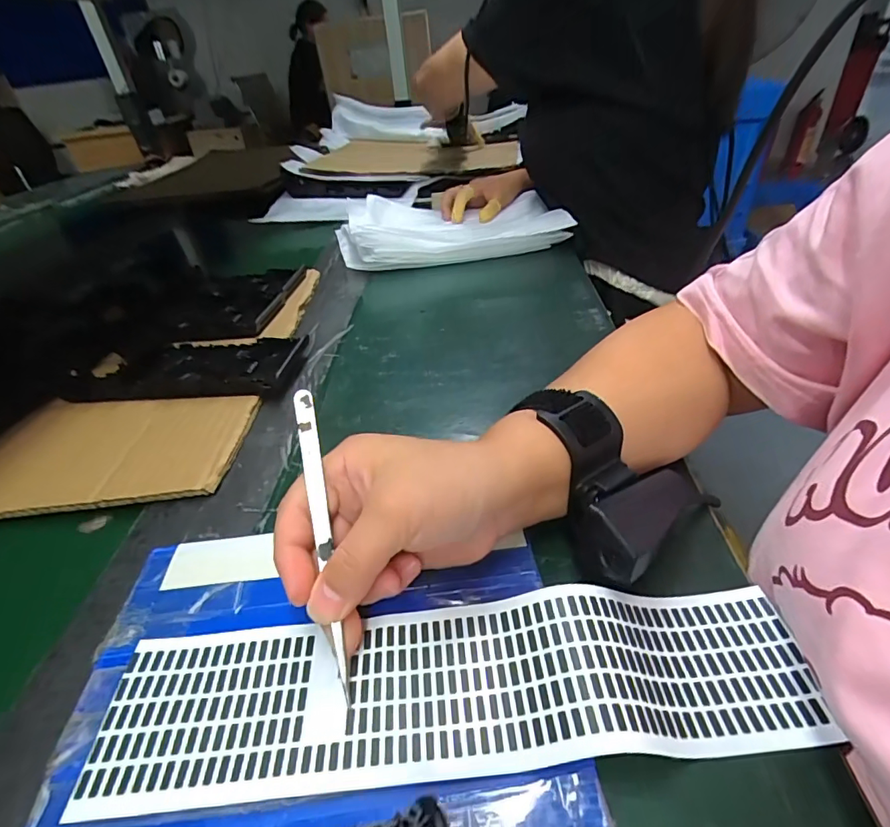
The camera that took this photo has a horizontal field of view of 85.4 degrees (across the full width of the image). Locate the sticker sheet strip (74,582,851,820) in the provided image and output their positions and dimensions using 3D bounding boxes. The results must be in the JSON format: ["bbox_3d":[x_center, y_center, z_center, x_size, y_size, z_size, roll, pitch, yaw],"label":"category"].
[{"bbox_3d":[0.007,0.109,0.198,0.285,0.019,0.065,-4,39,-3],"label":"sticker sheet strip"}]

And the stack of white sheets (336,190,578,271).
[{"bbox_3d":[0.001,-0.271,0.683,0.293,0.050,0.211,-11,37,-7],"label":"stack of white sheets"}]

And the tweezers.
[{"bbox_3d":[-0.054,0.053,0.210,0.009,0.004,0.132,-10,76,-5],"label":"tweezers"}]

